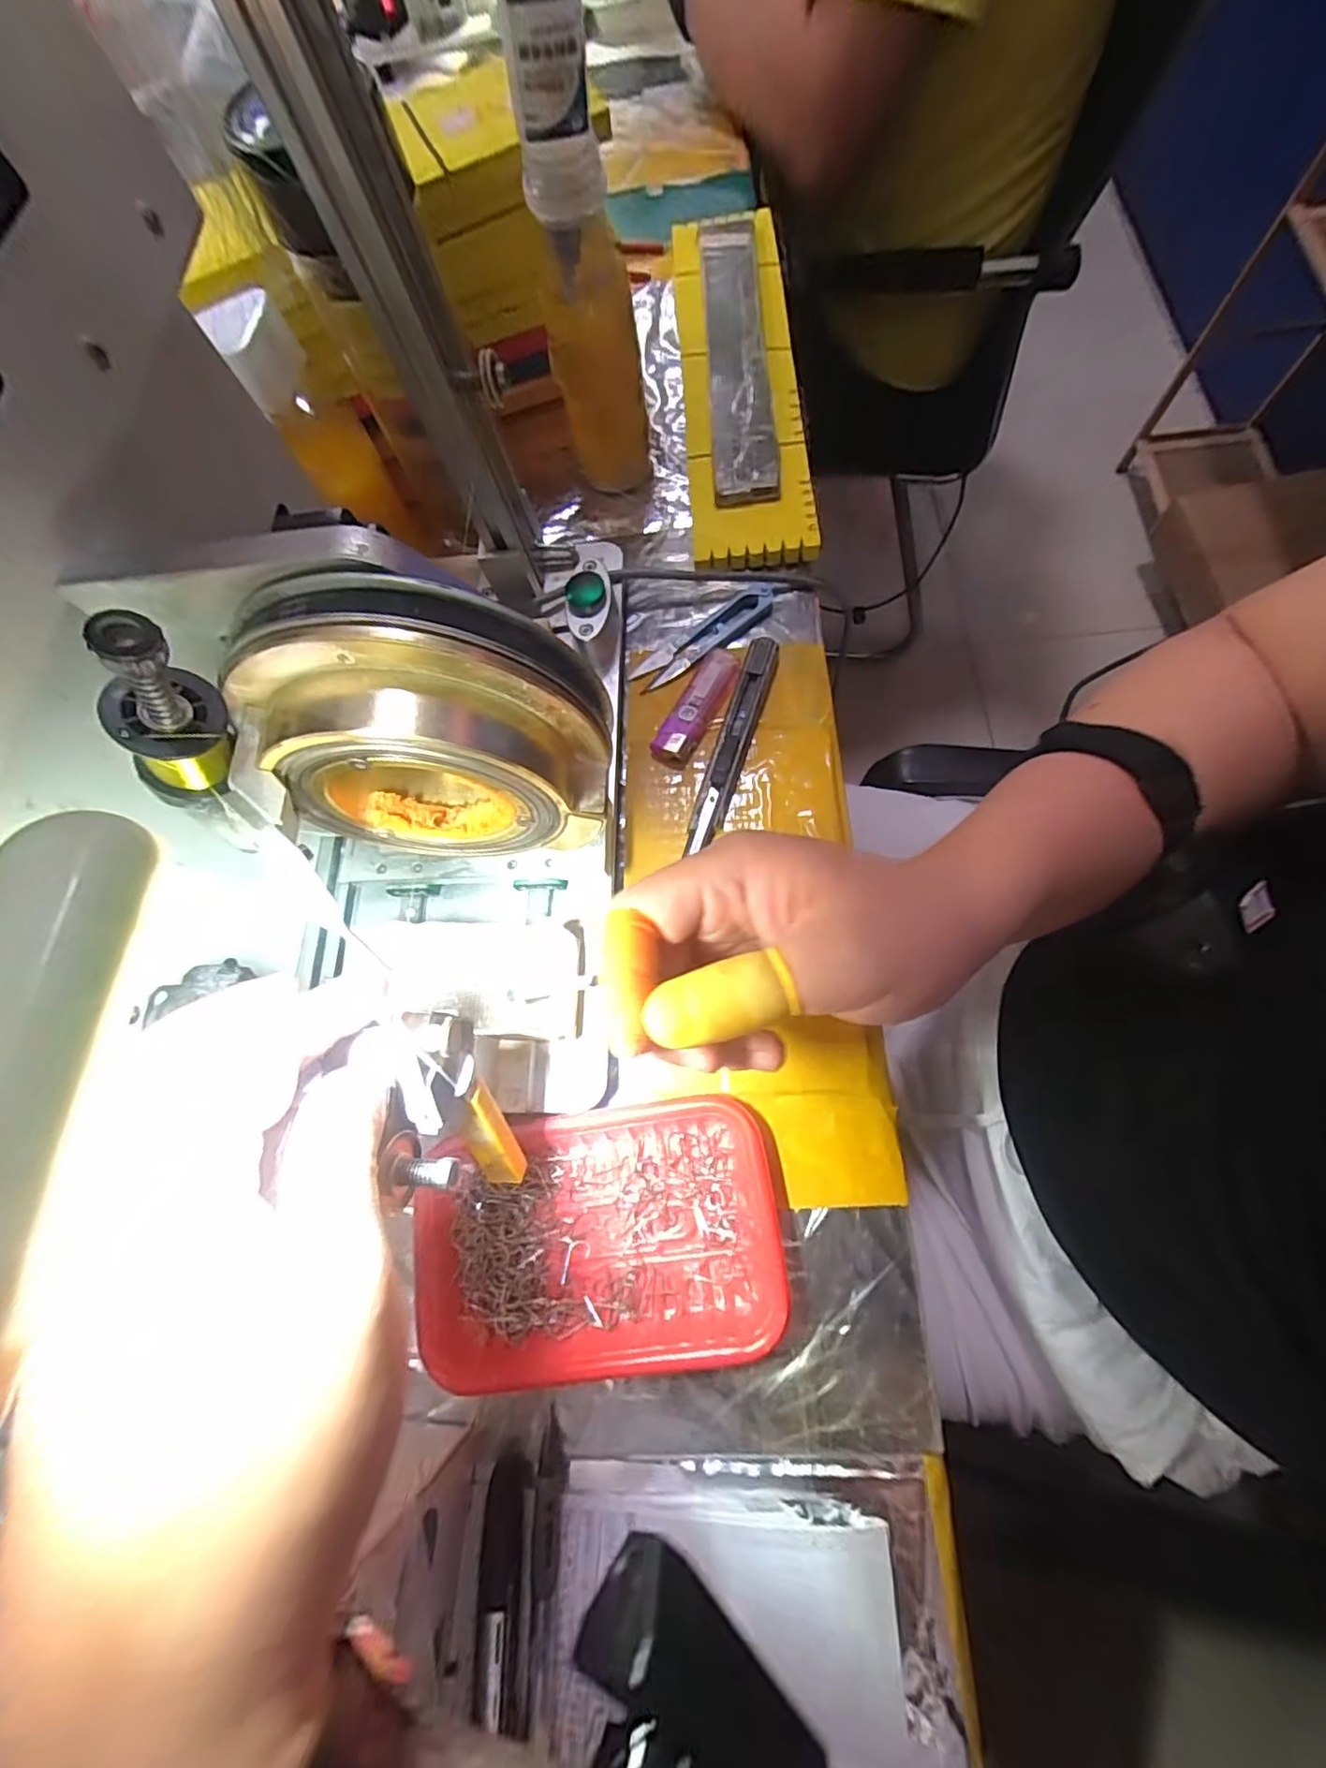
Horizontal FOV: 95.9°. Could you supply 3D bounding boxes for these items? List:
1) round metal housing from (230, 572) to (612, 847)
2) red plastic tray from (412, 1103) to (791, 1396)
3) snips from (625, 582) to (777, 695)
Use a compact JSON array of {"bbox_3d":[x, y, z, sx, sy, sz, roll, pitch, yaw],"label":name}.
[{"bbox_3d":[-0.074,-0.047,0.196,0.103,0.093,0.045,1,73,6],"label":"round metal housing"},{"bbox_3d":[-0.034,0.163,0.279,0.169,0.031,0.105,-9,73,3],"label":"red plastic tray"},{"bbox_3d":[0.027,-0.158,0.382,0.104,0.014,0.027,-35,73,-5],"label":"snips"}]

